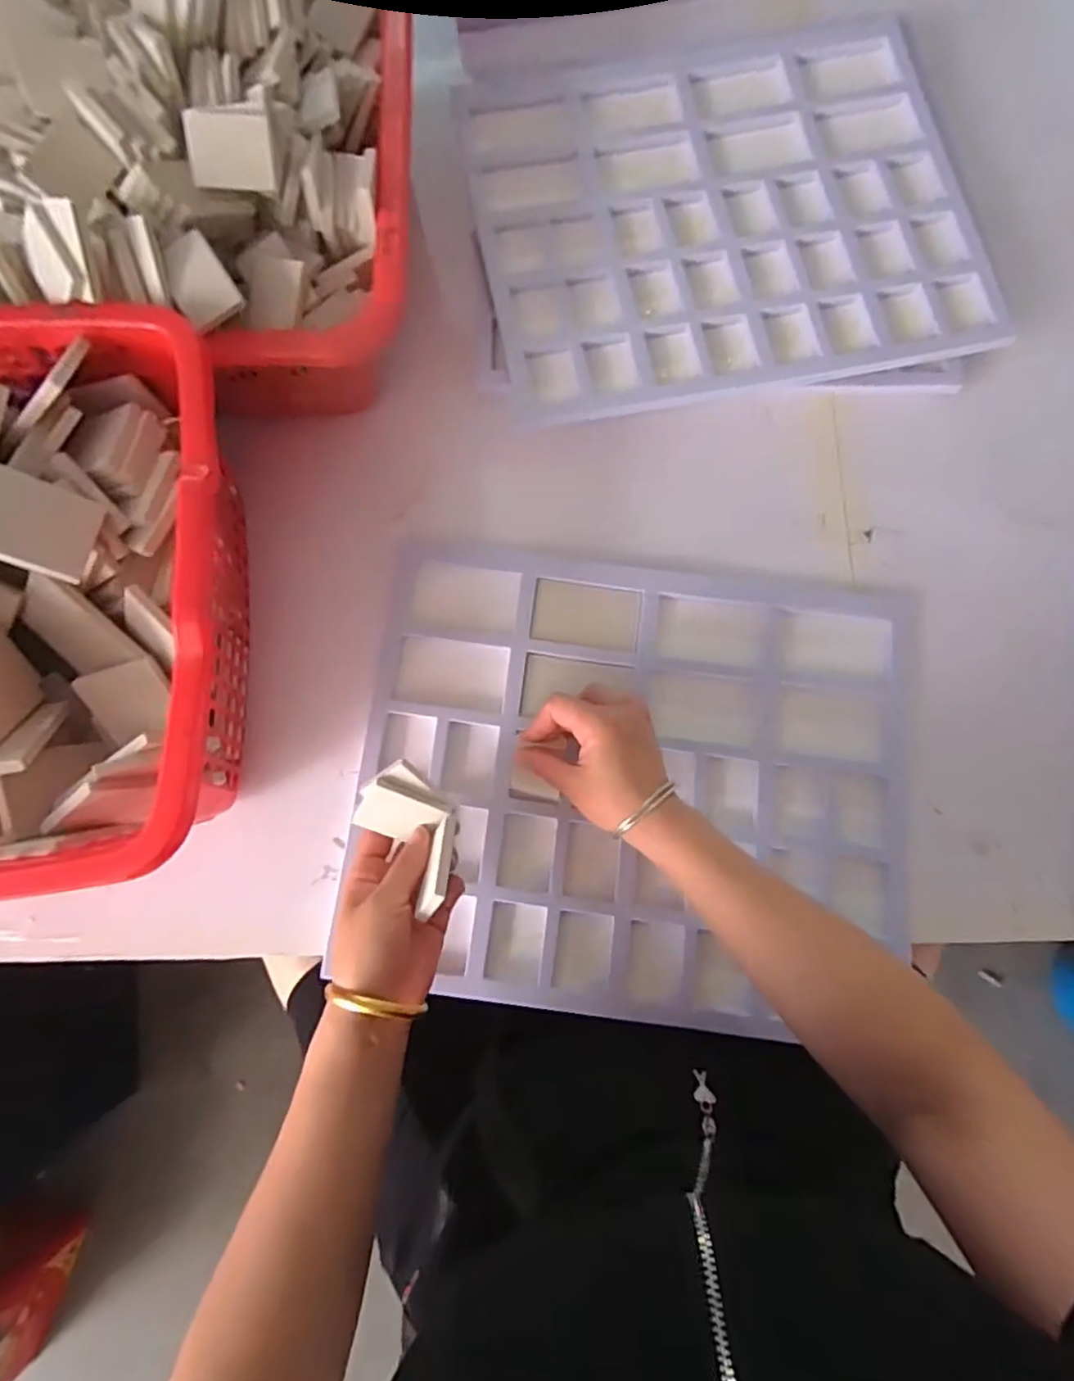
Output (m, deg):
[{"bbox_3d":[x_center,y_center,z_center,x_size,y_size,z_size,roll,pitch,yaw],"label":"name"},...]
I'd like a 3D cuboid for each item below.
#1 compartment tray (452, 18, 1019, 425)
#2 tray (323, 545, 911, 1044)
[{"bbox_3d":[0.162,-0.419,0.564,0.418,0.028,0.344,-11,82,-3],"label":"compartment tray"},{"bbox_3d":[0.075,0.066,0.503,0.417,0.040,0.348,8,81,0],"label":"tray"}]

